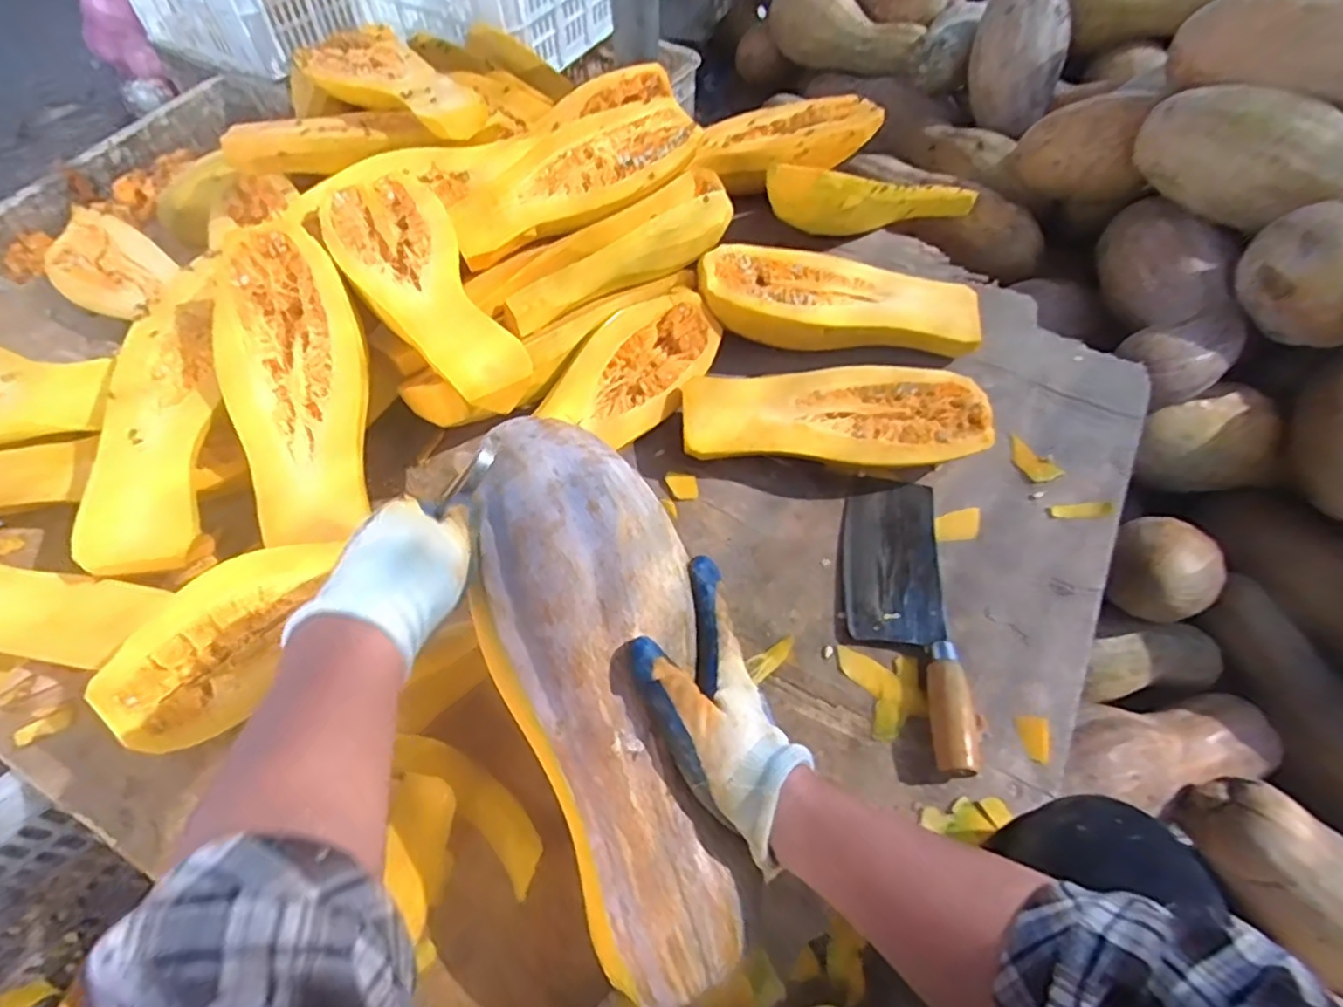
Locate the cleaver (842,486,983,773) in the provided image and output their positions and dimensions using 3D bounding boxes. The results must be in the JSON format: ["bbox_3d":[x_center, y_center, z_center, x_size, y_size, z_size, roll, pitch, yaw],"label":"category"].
[{"bbox_3d":[0.196,0.085,0.573,0.093,0.030,0.270,6,58,2],"label":"cleaver"}]

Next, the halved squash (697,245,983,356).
[{"bbox_3d":[0.180,-0.218,0.722,0.296,0.046,0.114,7,58,3],"label":"halved squash"}]

